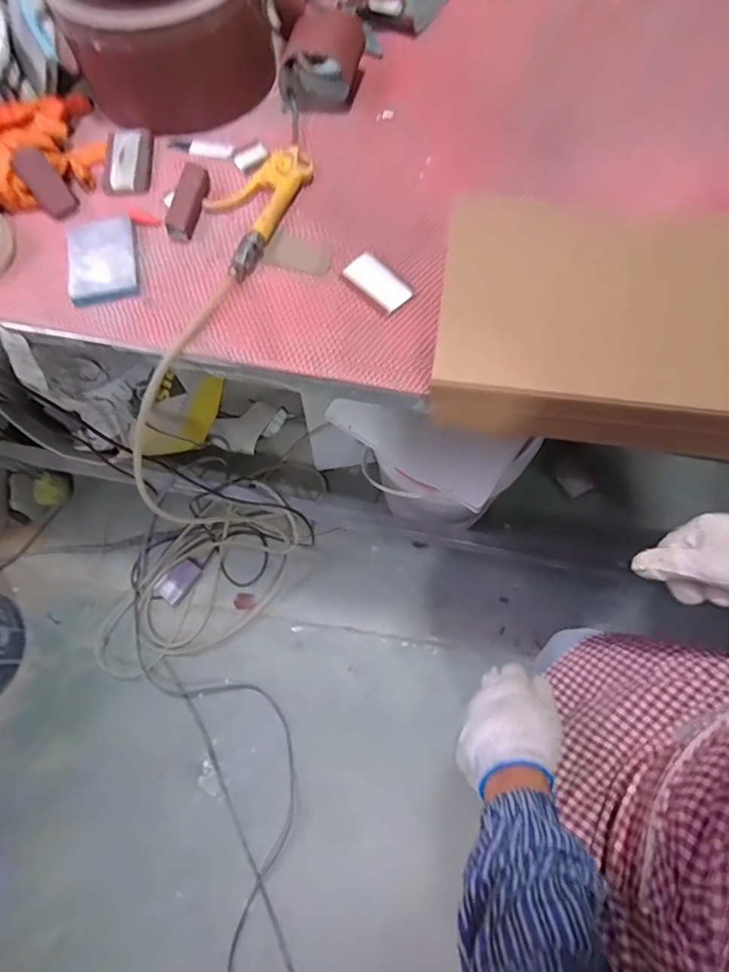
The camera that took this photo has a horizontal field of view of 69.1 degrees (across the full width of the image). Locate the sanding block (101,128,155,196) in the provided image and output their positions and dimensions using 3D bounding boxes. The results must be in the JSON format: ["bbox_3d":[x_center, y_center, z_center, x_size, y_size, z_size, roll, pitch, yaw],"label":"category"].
[{"bbox_3d":[-0.267,-0.367,0.597,0.049,0.015,0.085,0,71,3],"label":"sanding block"}]

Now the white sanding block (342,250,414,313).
[{"bbox_3d":[0.014,-0.206,0.538,0.039,0.012,0.071,-41,74,-11],"label":"white sanding block"}]

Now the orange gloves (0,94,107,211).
[{"bbox_3d":[-0.365,-0.371,0.587,0.120,0.049,0.167,36,76,14],"label":"orange gloves"}]

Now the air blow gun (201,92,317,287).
[{"bbox_3d":[-0.108,-0.332,0.580,0.082,0.026,0.236,22,73,10],"label":"air blow gun"}]

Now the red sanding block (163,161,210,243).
[{"bbox_3d":[-0.188,-0.302,0.564,0.030,0.020,0.081,16,86,6],"label":"red sanding block"}]

